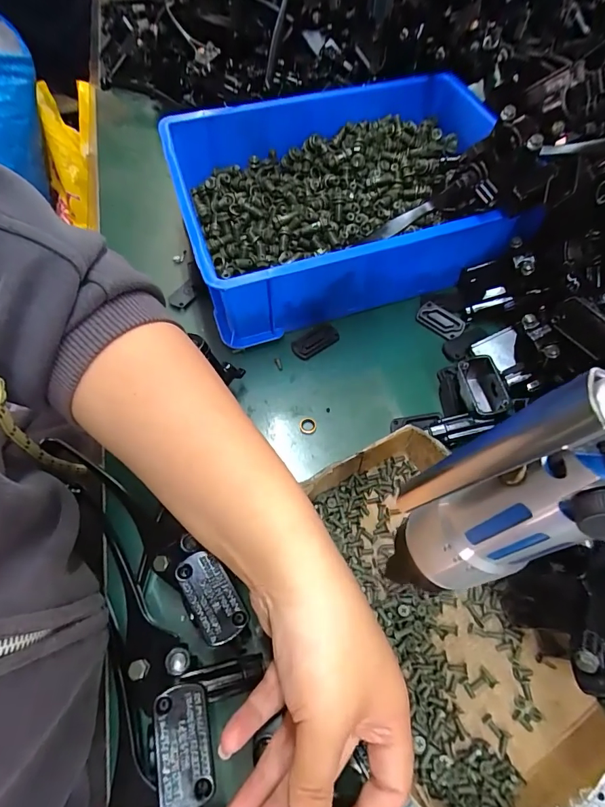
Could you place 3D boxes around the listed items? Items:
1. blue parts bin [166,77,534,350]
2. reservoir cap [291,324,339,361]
[{"bbox_3d":[0.047,-0.214,0.455,0.335,0.103,0.256,-14,62,-5],"label":"blue parts bin"},{"bbox_3d":[0.013,-0.063,0.424,0.049,0.010,0.026,-33,65,-15],"label":"reservoir cap"}]

